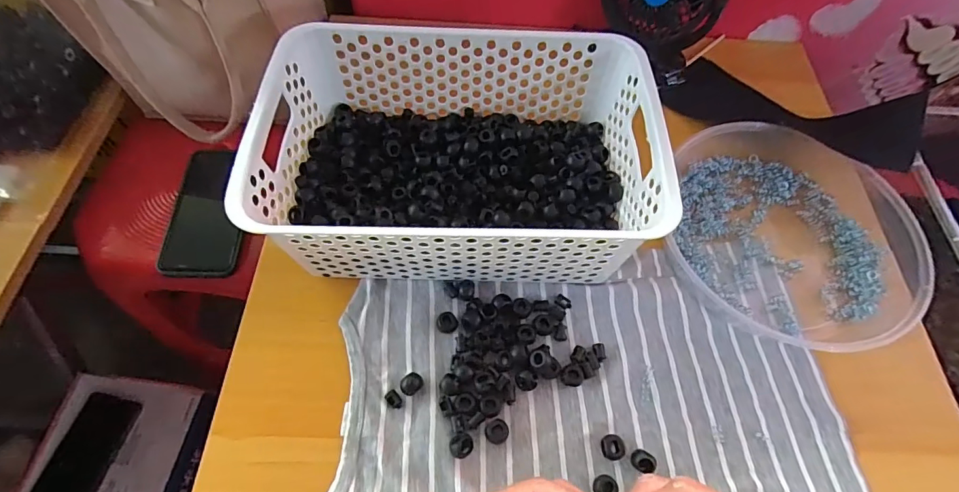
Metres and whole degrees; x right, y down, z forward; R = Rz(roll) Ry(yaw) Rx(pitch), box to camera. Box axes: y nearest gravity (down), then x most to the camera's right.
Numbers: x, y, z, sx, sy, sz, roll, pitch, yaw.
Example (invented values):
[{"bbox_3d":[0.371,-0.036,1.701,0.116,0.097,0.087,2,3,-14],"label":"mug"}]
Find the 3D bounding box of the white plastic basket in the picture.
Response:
[{"bbox_3d":[-0.015,-0.075,0.391,0.300,0.111,0.199,1,63,-1],"label":"white plastic basket"}]

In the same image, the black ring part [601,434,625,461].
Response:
[{"bbox_3d":[0.100,0.151,0.339,0.016,0.009,0.018,-6,63,-5],"label":"black ring part"}]

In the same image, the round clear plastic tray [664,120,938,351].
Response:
[{"bbox_3d":[0.286,-0.024,0.417,0.212,0.038,0.228,1,63,-2],"label":"round clear plastic tray"}]

